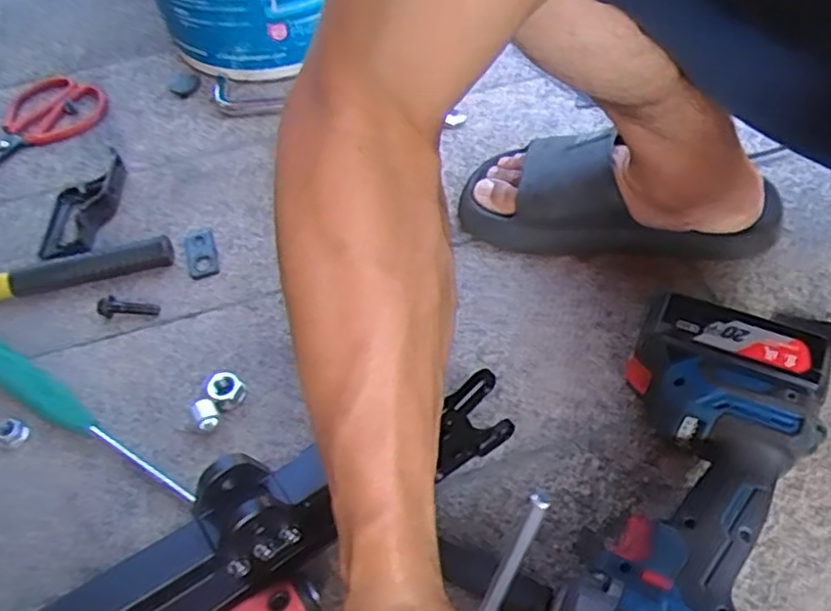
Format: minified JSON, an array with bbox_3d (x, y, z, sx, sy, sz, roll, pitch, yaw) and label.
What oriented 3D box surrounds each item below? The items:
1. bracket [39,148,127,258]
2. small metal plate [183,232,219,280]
[{"bbox_3d":[-0.308,-0.096,0.658,0.061,0.024,0.130,-4,52,2],"label":"bracket"},{"bbox_3d":[-0.189,-0.044,0.622,0.026,0.008,0.052,-16,53,-7],"label":"small metal plate"}]

